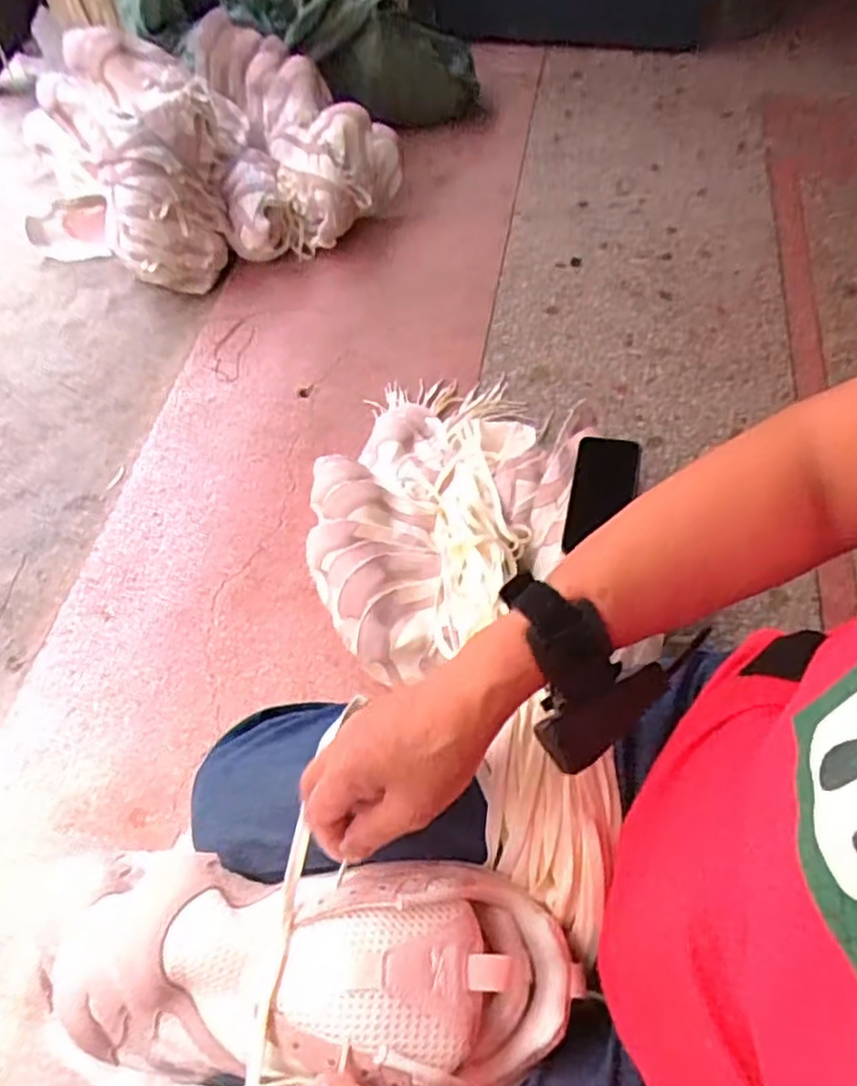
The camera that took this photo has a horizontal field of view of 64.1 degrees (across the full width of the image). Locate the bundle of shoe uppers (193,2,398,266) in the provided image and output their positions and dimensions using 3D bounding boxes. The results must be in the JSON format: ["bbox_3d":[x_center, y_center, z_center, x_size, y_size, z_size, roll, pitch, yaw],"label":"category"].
[{"bbox_3d":[-0.232,-0.775,1.286,0.343,0.222,0.413,-11,59,-7],"label":"bundle of shoe uppers"}]

